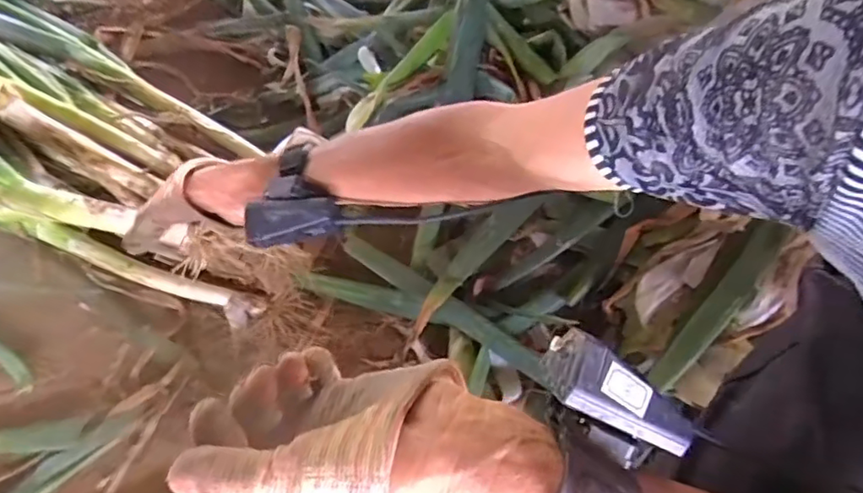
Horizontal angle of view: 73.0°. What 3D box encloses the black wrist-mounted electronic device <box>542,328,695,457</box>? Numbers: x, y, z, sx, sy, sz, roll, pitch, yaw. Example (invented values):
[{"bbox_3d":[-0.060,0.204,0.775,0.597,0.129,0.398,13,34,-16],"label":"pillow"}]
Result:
[{"bbox_3d":[0.085,0.069,0.260,0.073,0.020,0.029,33,59,-5],"label":"black wrist-mounted electronic device"}]

